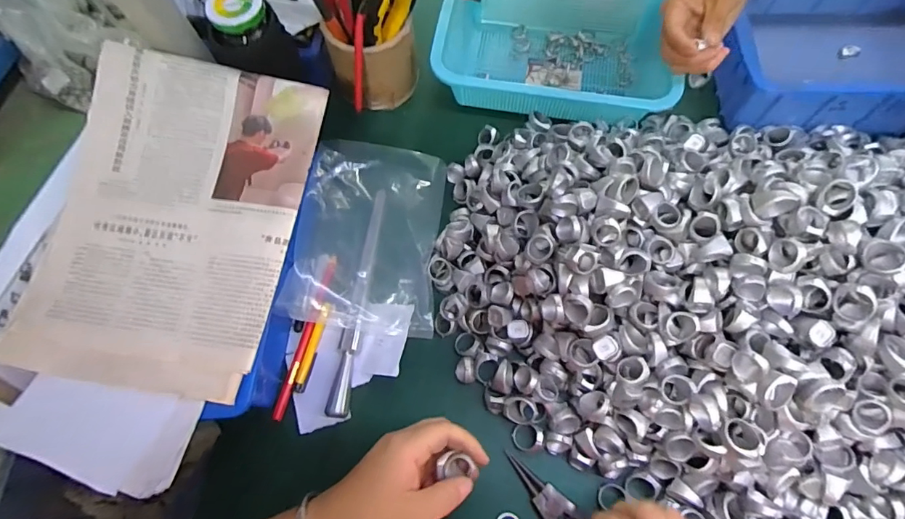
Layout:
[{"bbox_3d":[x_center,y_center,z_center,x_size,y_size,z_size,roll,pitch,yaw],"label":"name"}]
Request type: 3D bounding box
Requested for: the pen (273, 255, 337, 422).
[{"bbox_3d":[-0.146,0.073,0.456,0.012,0.011,0.166,13,69,8],"label":"pen"}]

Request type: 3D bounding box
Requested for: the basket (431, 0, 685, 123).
[{"bbox_3d":[0.121,-0.256,0.543,0.255,0.078,0.182,10,69,7],"label":"basket"}]

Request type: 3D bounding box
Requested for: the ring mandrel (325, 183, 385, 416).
[{"bbox_3d":[-0.094,0.035,0.462,0.018,0.017,0.235,5,69,5],"label":"ring mandrel"}]

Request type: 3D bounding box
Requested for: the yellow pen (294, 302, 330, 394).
[{"bbox_3d":[-0.139,0.086,0.454,0.010,0.007,0.088,11,69,7],"label":"yellow pen"}]

